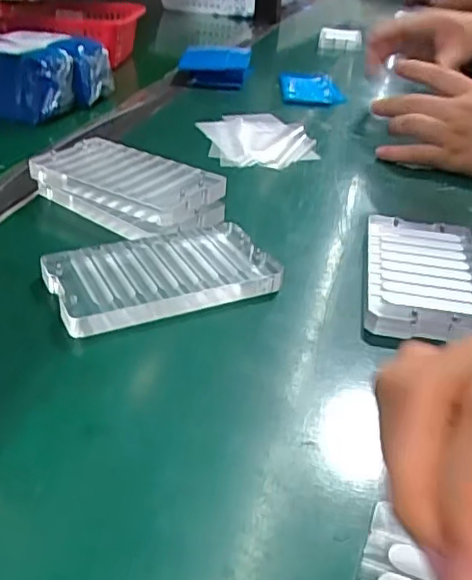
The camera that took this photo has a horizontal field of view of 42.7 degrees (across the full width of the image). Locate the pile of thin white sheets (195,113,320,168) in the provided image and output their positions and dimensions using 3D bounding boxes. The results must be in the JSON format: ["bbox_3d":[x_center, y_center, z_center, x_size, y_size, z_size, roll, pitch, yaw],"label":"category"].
[{"bbox_3d":[0.020,-0.140,0.550,0.094,0.007,0.139,-4,34,-11],"label":"pile of thin white sheets"}]

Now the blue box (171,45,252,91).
[{"bbox_3d":[-0.027,-0.285,0.765,0.089,0.020,0.155,3,33,-1],"label":"blue box"}]

